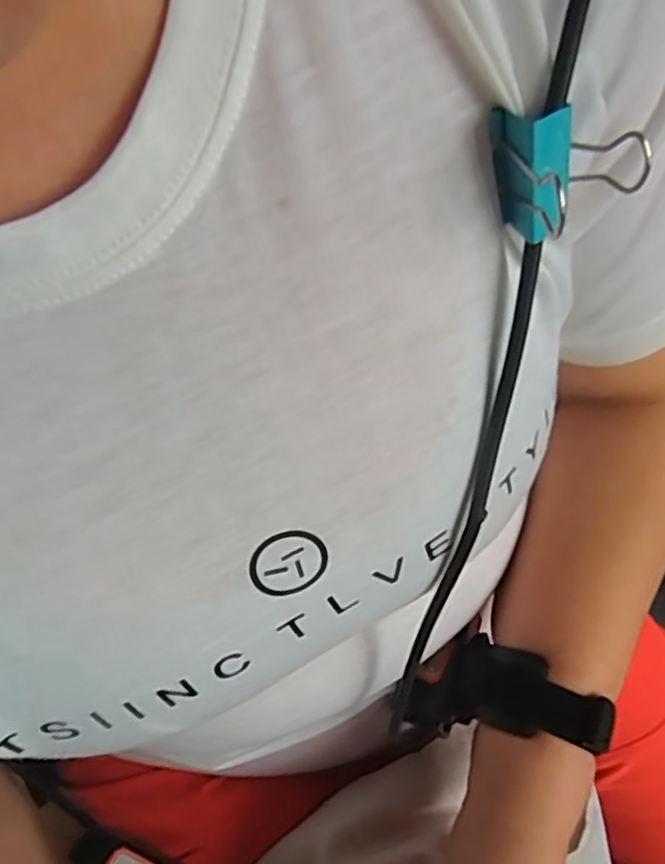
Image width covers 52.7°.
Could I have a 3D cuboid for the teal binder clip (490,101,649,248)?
[{"bbox_3d":[0.061,-0.070,0.180,0.027,0.033,0.030,-19,44,-8],"label":"teal binder clip"}]

